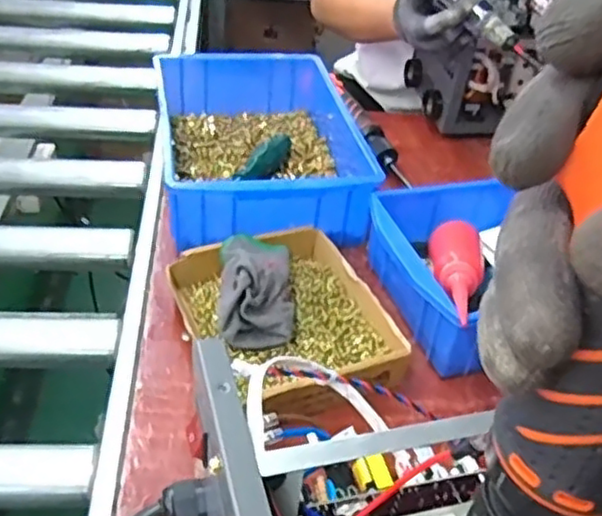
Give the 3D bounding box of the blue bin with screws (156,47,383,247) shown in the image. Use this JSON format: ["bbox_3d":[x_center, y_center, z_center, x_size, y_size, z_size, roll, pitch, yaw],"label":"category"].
[{"bbox_3d":[-0.045,-0.130,0.752,0.202,0.072,0.300,-4,40,-12],"label":"blue bin with screws"}]

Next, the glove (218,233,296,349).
[{"bbox_3d":[-0.036,0.021,0.568,0.064,0.053,0.097,0,39,-8],"label":"glove"}]

